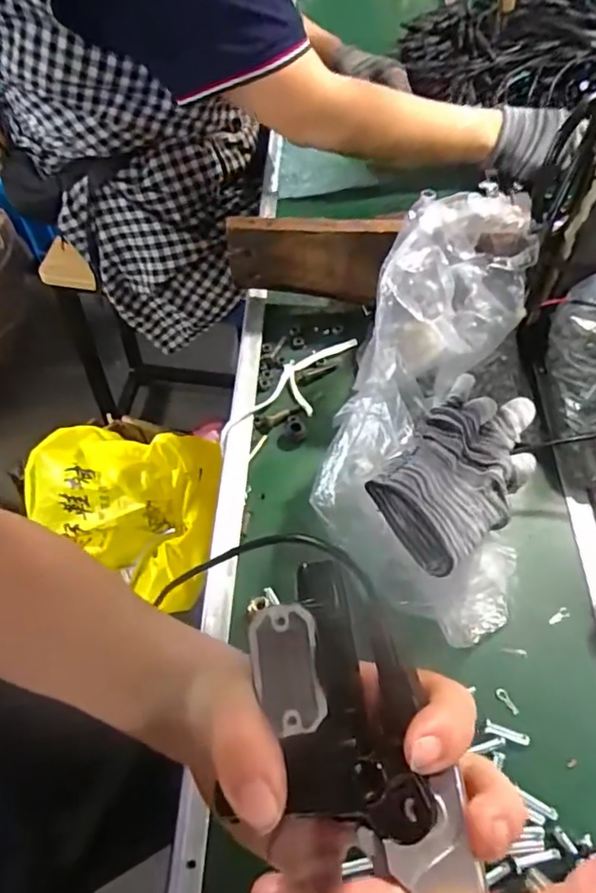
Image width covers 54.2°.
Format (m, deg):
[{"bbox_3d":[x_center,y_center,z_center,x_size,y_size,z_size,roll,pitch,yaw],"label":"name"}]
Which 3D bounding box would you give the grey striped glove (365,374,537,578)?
[{"bbox_3d":[0.121,0.005,0.400,0.079,0.047,0.191,34,47,18],"label":"grey striped glove"}]

